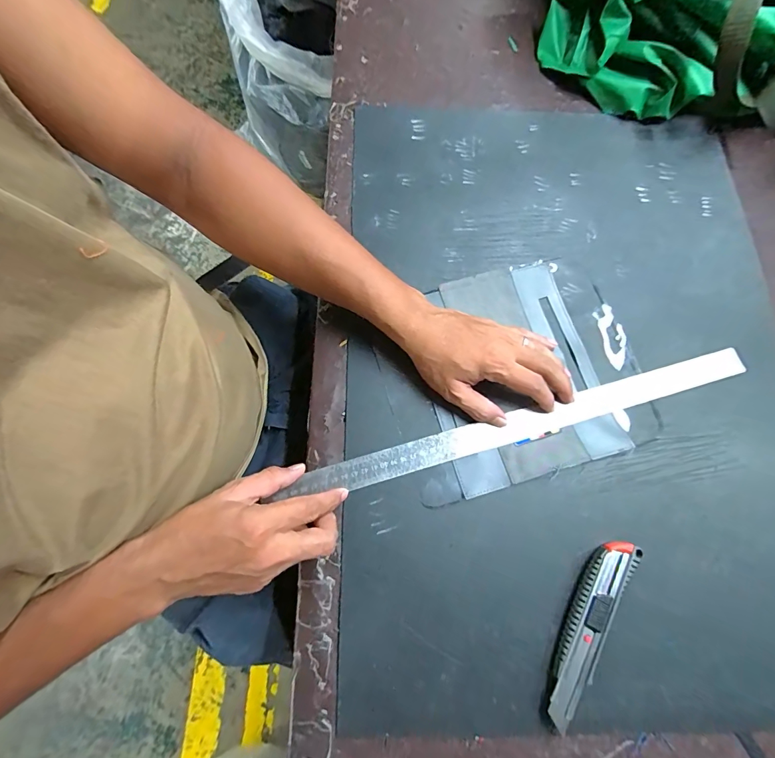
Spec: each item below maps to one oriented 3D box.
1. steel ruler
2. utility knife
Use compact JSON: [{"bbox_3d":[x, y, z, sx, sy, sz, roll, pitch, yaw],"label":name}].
[{"bbox_3d":[0.136,0.044,0.386,0.484,0.005,0.032,-15,77,-6],"label":"steel ruler"},{"bbox_3d":[0.173,0.211,0.332,0.034,0.015,0.154,33,76,8],"label":"utility knife"}]

